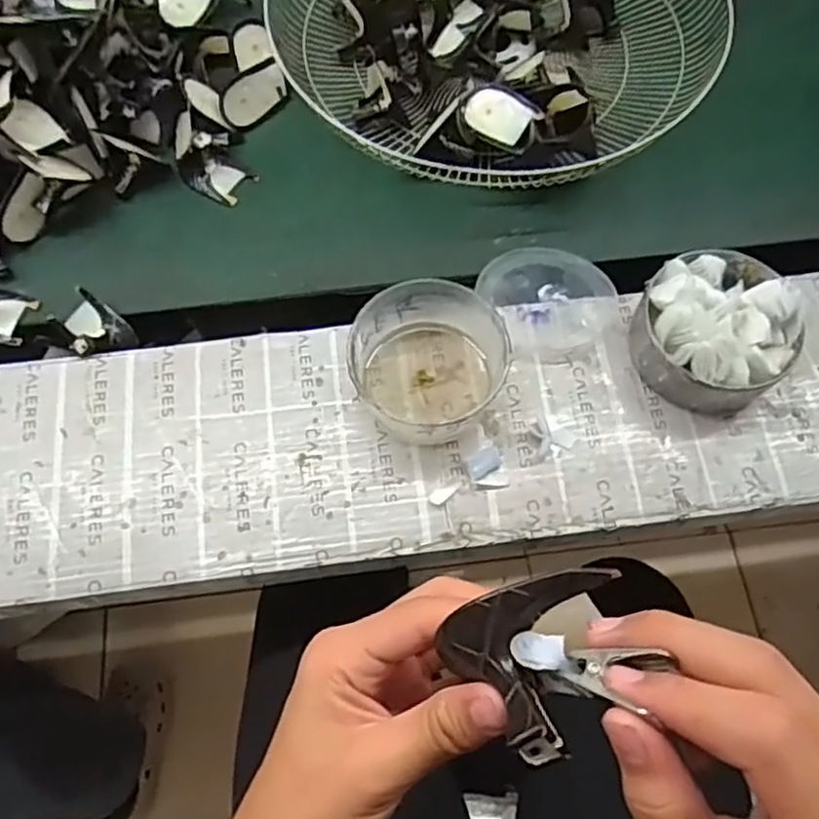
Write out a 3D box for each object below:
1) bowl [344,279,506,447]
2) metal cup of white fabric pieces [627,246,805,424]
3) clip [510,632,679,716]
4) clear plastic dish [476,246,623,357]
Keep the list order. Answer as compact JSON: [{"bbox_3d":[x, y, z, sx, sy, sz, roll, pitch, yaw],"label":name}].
[{"bbox_3d":[0.014,-0.038,0.536,0.108,0.058,0.111,0,66,0],"label":"bowl"},{"bbox_3d":[0.235,-0.063,0.538,0.111,0.077,0.112,0,66,0],"label":"metal cup of white fabric pieces"},{"bbox_3d":[0.055,0.082,0.220,0.048,0.009,0.017,-1,63,31],"label":"clip"},{"bbox_3d":[0.120,-0.097,0.599,0.104,0.017,0.108,-22,68,-9],"label":"clear plastic dish"}]

